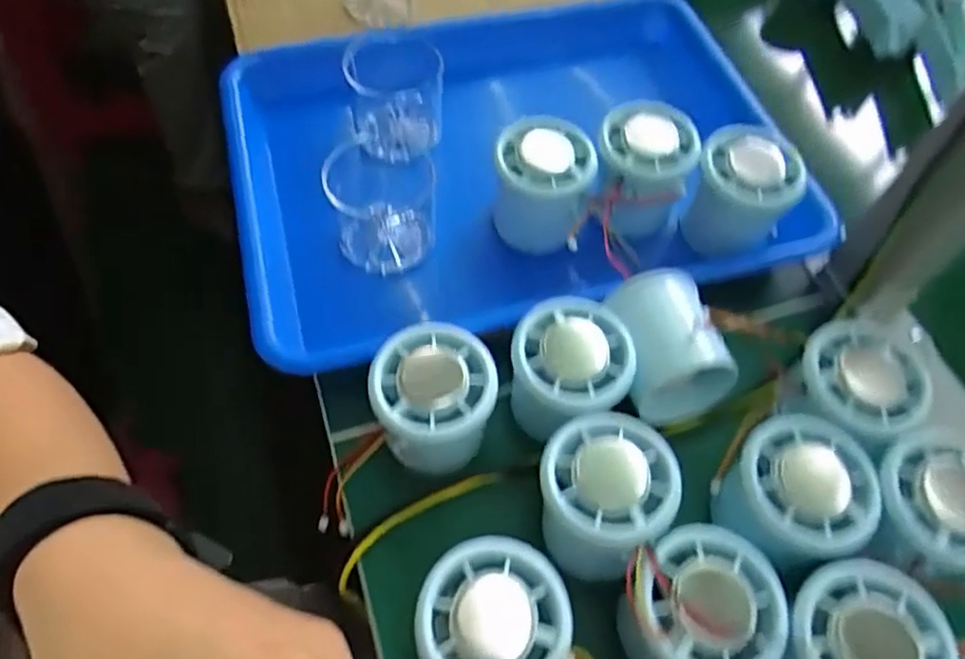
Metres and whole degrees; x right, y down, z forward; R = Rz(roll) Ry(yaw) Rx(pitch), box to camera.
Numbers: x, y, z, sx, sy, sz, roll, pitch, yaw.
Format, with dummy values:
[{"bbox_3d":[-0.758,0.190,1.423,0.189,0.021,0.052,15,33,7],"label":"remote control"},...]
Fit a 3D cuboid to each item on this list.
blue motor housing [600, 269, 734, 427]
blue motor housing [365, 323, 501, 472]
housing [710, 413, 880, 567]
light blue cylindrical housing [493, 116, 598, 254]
[{"bbox_3d":[0.093,0.007,0.337,0.054,0.055,0.060,-9,60,-10],"label":"blue motor housing"},{"bbox_3d":[-0.023,0.037,0.323,0.054,0.058,0.056,2,58,-3],"label":"blue motor housing"},{"bbox_3d":[0.135,0.074,0.302,0.064,0.042,0.059,-15,61,-13],"label":"housing"},{"bbox_3d":[0.030,-0.079,0.392,0.061,0.063,0.054,2,58,-3],"label":"light blue cylindrical housing"}]

